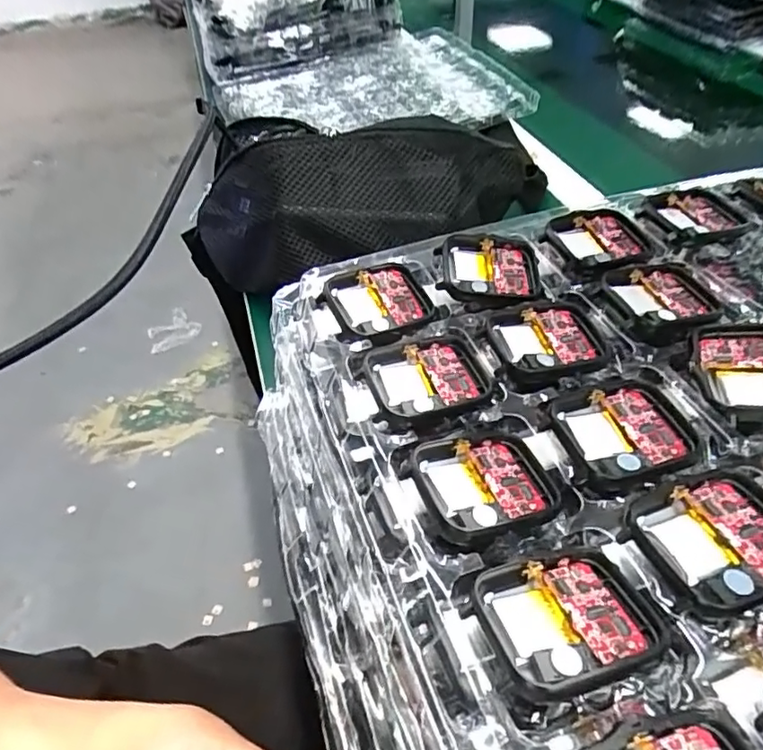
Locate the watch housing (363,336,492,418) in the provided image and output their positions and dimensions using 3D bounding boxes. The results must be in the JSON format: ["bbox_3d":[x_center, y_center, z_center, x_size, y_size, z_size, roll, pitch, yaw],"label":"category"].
[{"bbox_3d":[0.018,0.001,0.215,0.042,0.007,0.036,-13,45,-9],"label":"watch housing"}]

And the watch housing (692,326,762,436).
[{"bbox_3d":[0.136,0.002,0.207,0.036,0.014,0.047,5,46,9],"label":"watch housing"}]

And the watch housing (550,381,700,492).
[{"bbox_3d":[0.082,0.020,0.193,0.043,0.005,0.039,-8,45,-4],"label":"watch housing"}]

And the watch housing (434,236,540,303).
[{"bbox_3d":[0.049,-0.047,0.258,0.046,0.014,0.039,0,45,4],"label":"watch housing"}]

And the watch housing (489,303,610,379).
[{"bbox_3d":[0.067,-0.014,0.228,0.044,0.006,0.036,-11,45,-7],"label":"watch housing"}]

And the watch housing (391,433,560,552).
[{"bbox_3d":[0.032,0.036,0.185,0.044,0.009,0.041,-14,46,-10],"label":"watch housing"}]

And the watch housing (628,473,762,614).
[{"bbox_3d":[0.098,0.046,0.162,0.045,0.007,0.037,-15,46,-11],"label":"watch housing"}]

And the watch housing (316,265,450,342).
[{"bbox_3d":[-0.001,-0.031,0.248,0.047,0.012,0.040,-24,48,-19],"label":"watch housing"}]

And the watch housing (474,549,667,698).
[{"bbox_3d":[0.050,0.065,0.151,0.045,0.012,0.037,-11,45,-7],"label":"watch housing"}]

